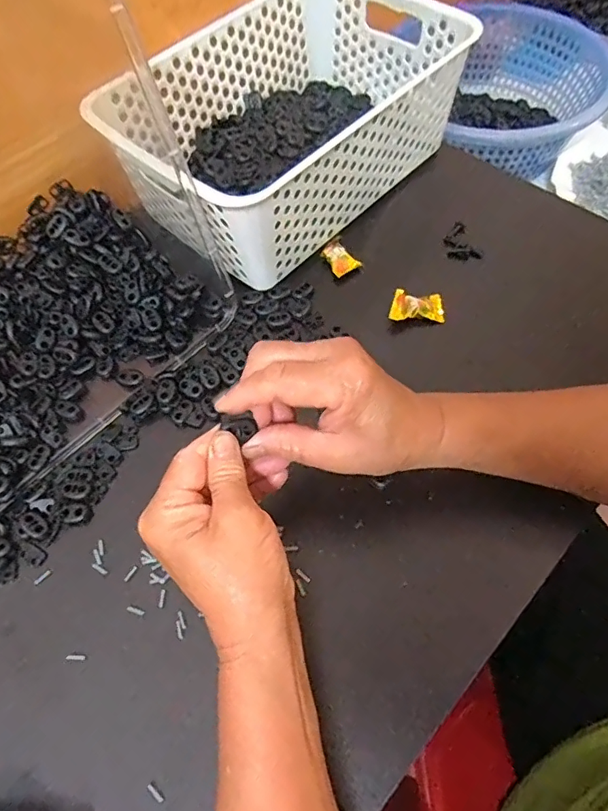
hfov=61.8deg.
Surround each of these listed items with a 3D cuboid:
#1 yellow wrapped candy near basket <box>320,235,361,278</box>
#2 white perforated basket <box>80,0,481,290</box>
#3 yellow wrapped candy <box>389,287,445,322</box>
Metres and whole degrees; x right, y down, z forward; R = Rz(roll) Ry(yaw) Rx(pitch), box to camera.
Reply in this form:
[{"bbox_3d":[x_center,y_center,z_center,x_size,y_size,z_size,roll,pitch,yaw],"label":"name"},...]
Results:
[{"bbox_3d":[0.031,-0.135,0.459,0.026,0.009,0.039,-28,64,-12],"label":"yellow wrapped candy near basket"},{"bbox_3d":[-0.014,-0.263,0.472,0.293,0.109,0.207,-41,67,-18],"label":"white perforated basket"},{"bbox_3d":[0.095,-0.083,0.424,0.047,0.010,0.025,-1,60,-13],"label":"yellow wrapped candy"}]

